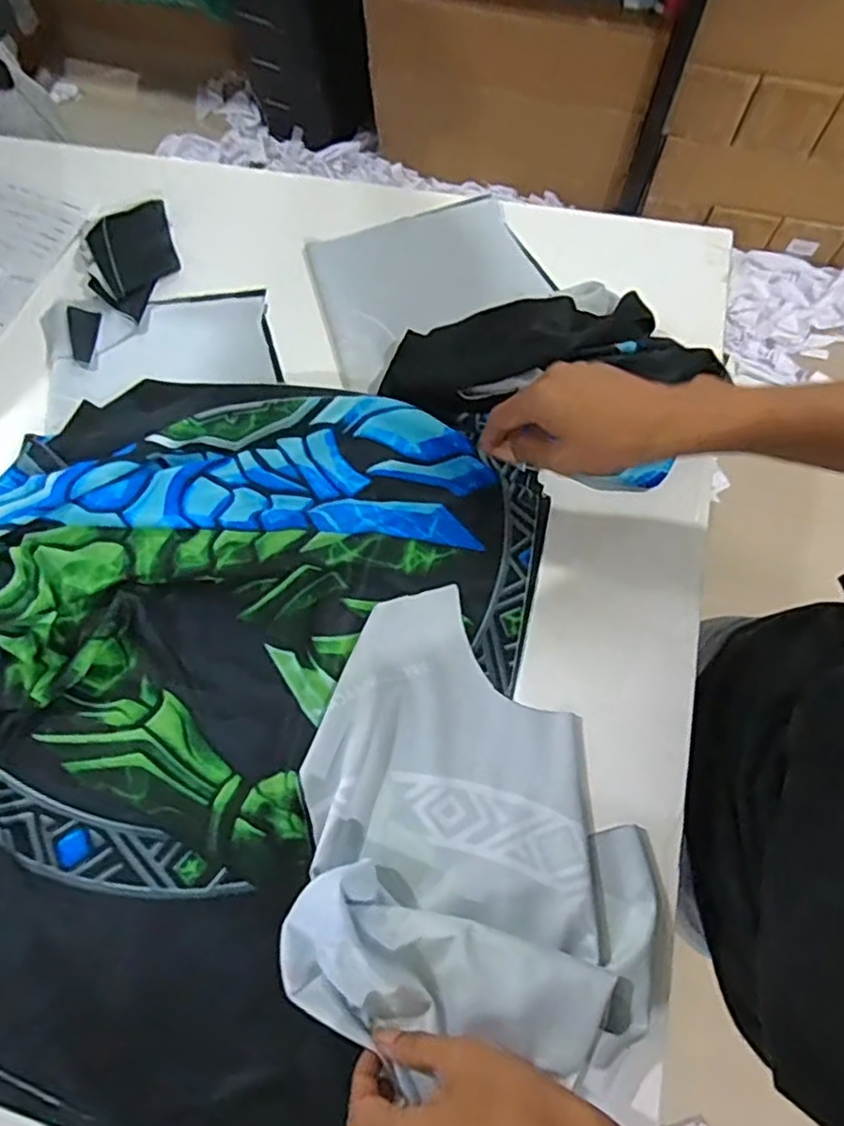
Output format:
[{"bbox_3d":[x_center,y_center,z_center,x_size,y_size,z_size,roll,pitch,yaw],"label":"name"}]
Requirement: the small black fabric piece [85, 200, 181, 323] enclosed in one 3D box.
[{"bbox_3d":[-0.276,-0.286,0.634,0.085,0.027,0.104,-21,73,-4],"label":"small black fabric piece"}]

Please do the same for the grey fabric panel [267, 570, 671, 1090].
[{"bbox_3d":[0.039,0.171,0.459,0.247,0.056,0.298,6,71,4],"label":"grey fabric panel"}]

